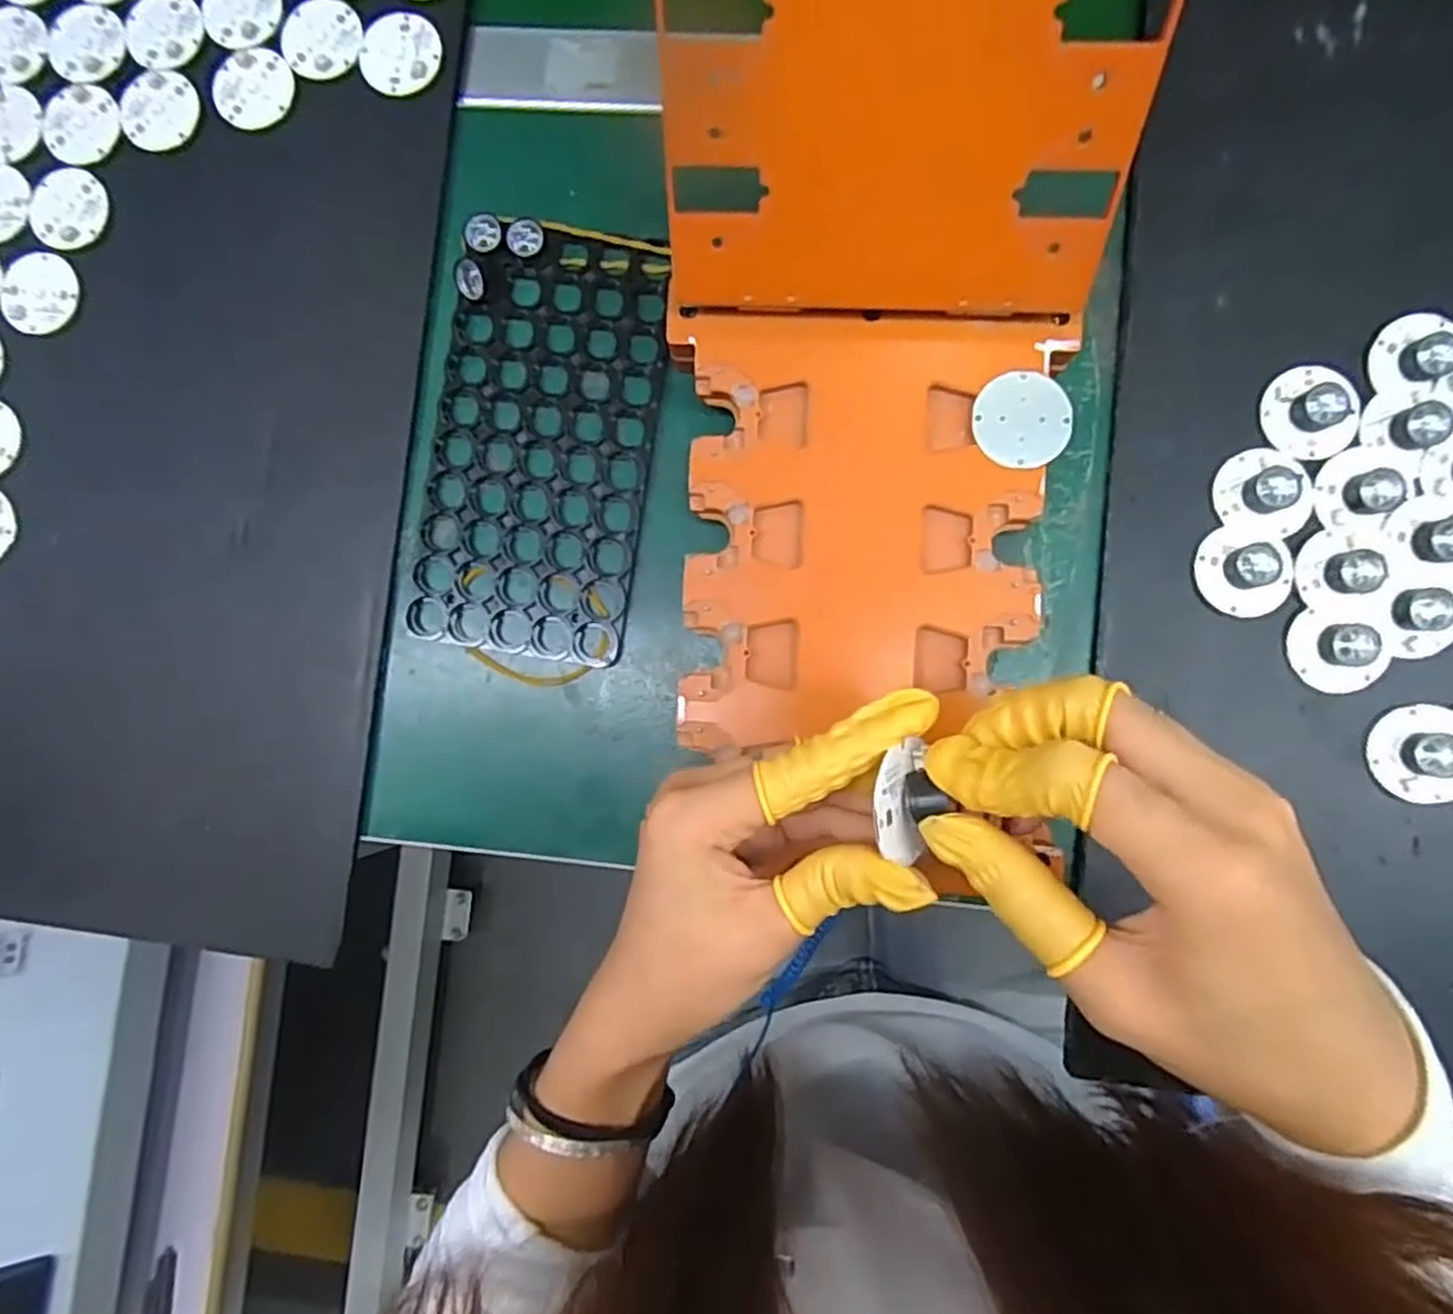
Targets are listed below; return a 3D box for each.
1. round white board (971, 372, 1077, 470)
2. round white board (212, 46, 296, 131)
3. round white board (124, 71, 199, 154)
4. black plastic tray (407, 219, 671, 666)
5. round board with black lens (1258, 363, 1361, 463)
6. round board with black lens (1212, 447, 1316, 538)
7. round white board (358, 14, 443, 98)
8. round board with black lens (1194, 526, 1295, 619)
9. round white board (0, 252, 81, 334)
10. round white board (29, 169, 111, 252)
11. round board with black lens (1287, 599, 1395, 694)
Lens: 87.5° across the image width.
[{"bbox_3d":[0.121,-0.097,0.310,0.038,0.004,0.039,0,89,5],"label":"round white board"},{"bbox_3d":[-0.228,-0.274,0.365,0.038,0.004,0.041,0,87,4],"label":"round white board"},{"bbox_3d":[-0.275,-0.265,0.368,0.038,0.004,0.038,0,87,4],"label":"round white board"},{"bbox_3d":[-0.084,-0.099,0.346,0.100,0.013,0.192,9,88,4],"label":"black plastic tray"},{"bbox_3d":[0.250,-0.105,0.320,0.037,0.014,0.039,0,87,4],"label":"round board with black lens"},{"bbox_3d":[0.229,-0.071,0.319,0.039,0.011,0.034,15,88,4],"label":"round board with black lens"},{"bbox_3d":[-0.156,-0.287,0.360,0.038,0.004,0.039,0,87,4],"label":"round white board"},{"bbox_3d":[0.219,-0.036,0.319,0.038,0.011,0.036,0,87,4],"label":"round board with black lens"},{"bbox_3d":[-0.333,-0.176,0.366,0.035,0.004,0.039,9,88,4],"label":"round white board"},{"bbox_3d":[-0.320,-0.218,0.368,0.038,0.004,0.039,0,87,4],"label":"round white board"},{"bbox_3d":[0.257,-0.004,0.313,0.038,0.011,0.035,-9,87,3],"label":"round board with black lens"}]

